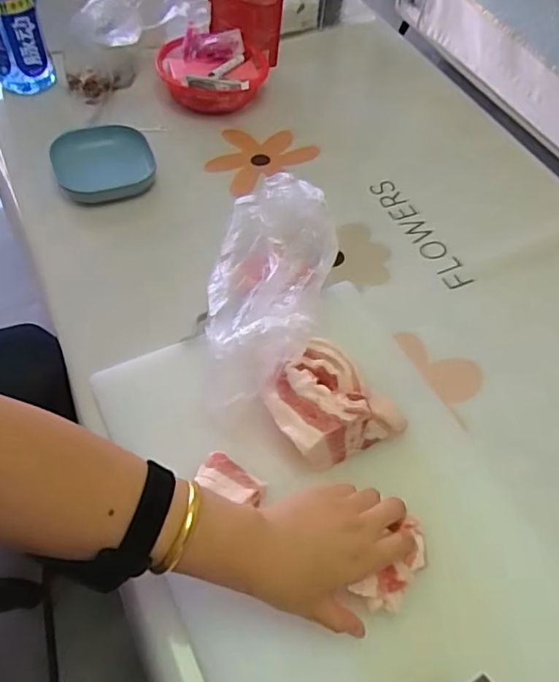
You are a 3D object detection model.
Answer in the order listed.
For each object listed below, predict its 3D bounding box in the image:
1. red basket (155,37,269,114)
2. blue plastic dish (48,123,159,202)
[{"bbox_3d":[-0.106,-0.424,0.908,0.170,0.075,0.146,0,55,-5],"label":"red basket"},{"bbox_3d":[-0.248,-0.251,0.793,0.131,0.032,0.139,-16,58,-15],"label":"blue plastic dish"}]

